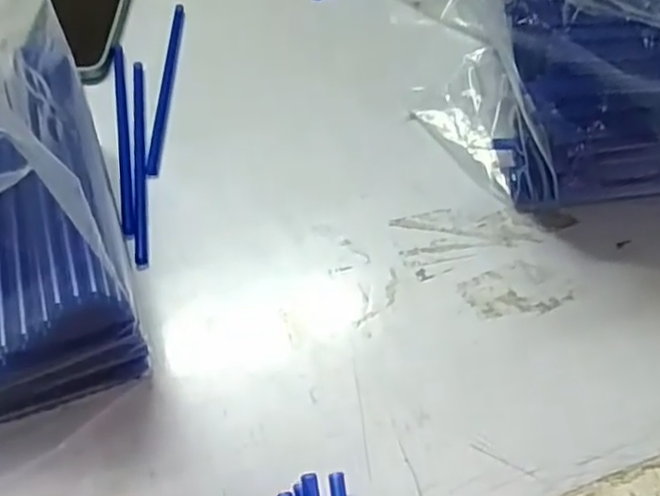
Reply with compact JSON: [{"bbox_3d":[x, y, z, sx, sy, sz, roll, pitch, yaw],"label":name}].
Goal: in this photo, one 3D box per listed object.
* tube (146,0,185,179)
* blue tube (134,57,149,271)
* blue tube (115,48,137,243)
[{"bbox_3d":[-0.139,-0.142,0.575,0.009,0.004,0.217,-2,52,-1],"label":"tube"},{"bbox_3d":[-0.147,-0.074,0.519,0.009,0.004,0.218,-9,53,-6],"label":"blue tube"},{"bbox_3d":[-0.163,-0.093,0.533,0.009,0.004,0.222,-10,53,-7],"label":"blue tube"}]

